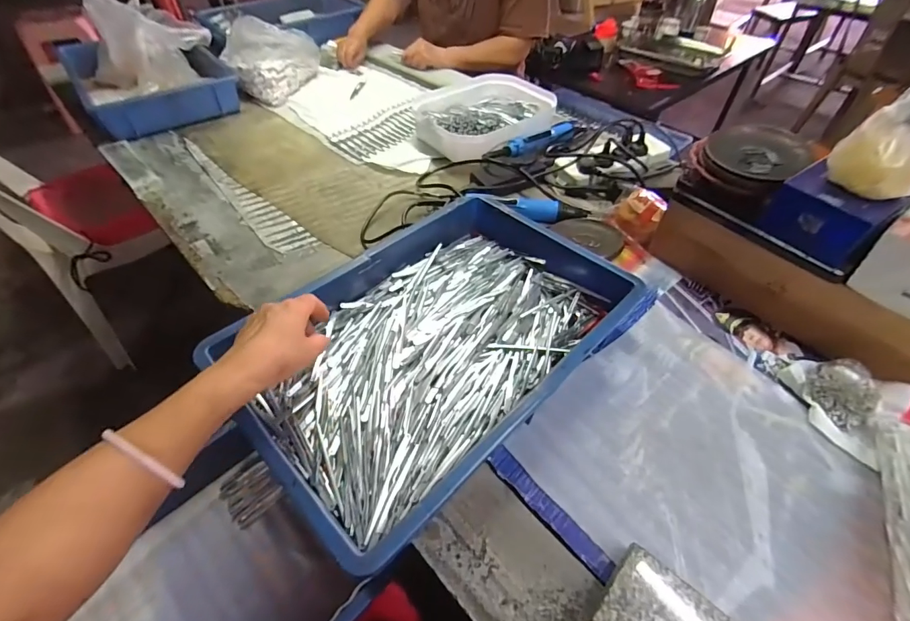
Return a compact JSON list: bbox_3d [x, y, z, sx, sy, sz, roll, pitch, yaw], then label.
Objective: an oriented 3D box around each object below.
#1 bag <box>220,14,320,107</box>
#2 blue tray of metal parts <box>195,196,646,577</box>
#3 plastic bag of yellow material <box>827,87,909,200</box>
[{"bbox_3d":[-0.419,-0.582,0.985,0.219,0.138,0.138,-18,51,-17],"label":"bag"},{"bbox_3d":[-0.014,0.028,0.488,0.276,0.069,0.432,37,54,28],"label":"blue tray of metal parts"},{"bbox_3d":[0.427,-0.164,0.404,0.058,0.090,0.059,-4,49,-4],"label":"plastic bag of yellow material"}]

